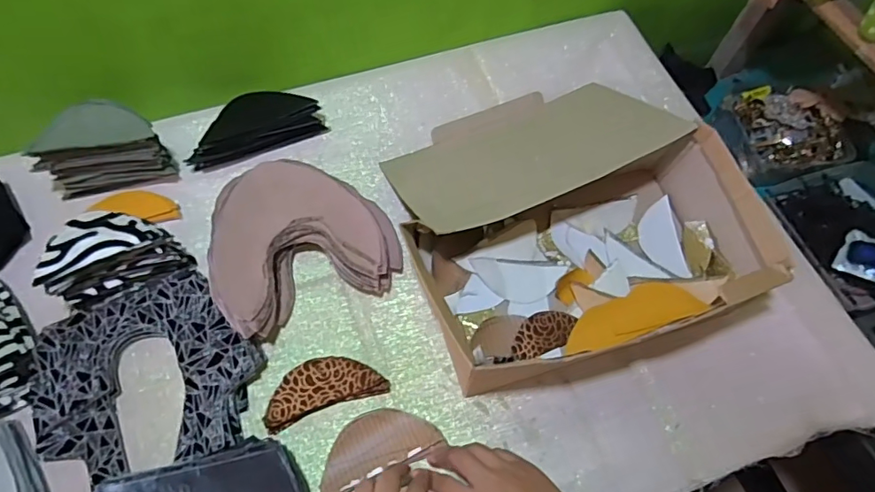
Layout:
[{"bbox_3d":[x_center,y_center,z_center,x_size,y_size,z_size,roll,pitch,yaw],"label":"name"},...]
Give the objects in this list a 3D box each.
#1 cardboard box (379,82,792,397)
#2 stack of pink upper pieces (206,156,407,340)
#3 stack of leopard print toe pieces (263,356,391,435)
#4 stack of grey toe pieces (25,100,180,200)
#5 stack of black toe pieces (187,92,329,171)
[{"bbox_3d":[0.138,-0.053,0.581,0.342,0.113,0.339,-15,65,-11],"label":"cardboard box"},{"bbox_3d":[-0.155,-0.017,0.573,0.192,0.040,0.198,-23,67,-14],"label":"stack of pink upper pieces"},{"bbox_3d":[-0.113,0.139,0.518,0.116,0.021,0.051,-17,66,-12],"label":"stack of leopard print toe pieces"},{"bbox_3d":[-0.377,-0.112,0.585,0.131,0.091,0.059,-11,64,-9],"label":"stack of grey toe pieces"},{"bbox_3d":[-0.223,-0.149,0.638,0.158,0.034,0.069,-15,65,-11],"label":"stack of black toe pieces"}]

